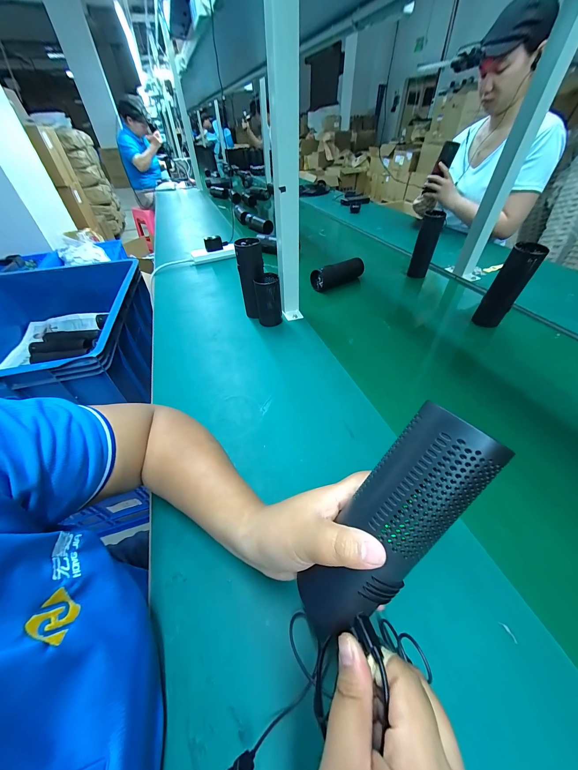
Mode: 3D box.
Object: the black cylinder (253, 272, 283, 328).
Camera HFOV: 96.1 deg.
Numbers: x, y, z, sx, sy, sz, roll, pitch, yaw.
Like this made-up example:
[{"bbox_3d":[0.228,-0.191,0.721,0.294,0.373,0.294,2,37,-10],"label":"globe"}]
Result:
[{"bbox_3d":[-0.046,-0.190,0.585,0.055,0.104,0.046,-7,46,-4],"label":"black cylinder"}]

